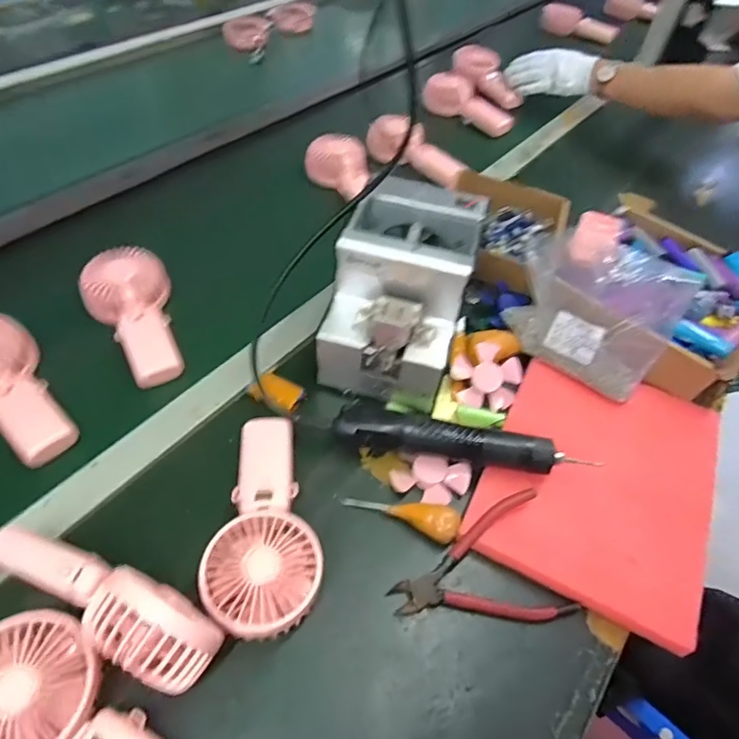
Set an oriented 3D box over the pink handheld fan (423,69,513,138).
[{"bbox_3d":[0.185,-0.482,0.938,0.176,0.065,0.065,27,55,16],"label":"pink handheld fan"}]

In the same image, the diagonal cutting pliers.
[{"bbox_3d":[0.087,0.162,0.418,0.141,0.020,0.096,-9,53,-11],"label":"diagonal cutting pliers"}]

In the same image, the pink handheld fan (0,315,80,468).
[{"bbox_3d":[-0.353,0.022,0.498,0.088,0.046,0.172,-38,77,-23],"label":"pink handheld fan"}]

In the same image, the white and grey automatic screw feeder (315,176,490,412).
[{"bbox_3d":[0.032,-0.078,0.525,0.126,0.140,0.181,14,55,7],"label":"white and grey automatic screw feeder"}]

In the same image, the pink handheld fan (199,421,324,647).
[{"bbox_3d":[-0.091,0.123,0.430,0.088,0.051,0.188,-8,55,-9],"label":"pink handheld fan"}]

